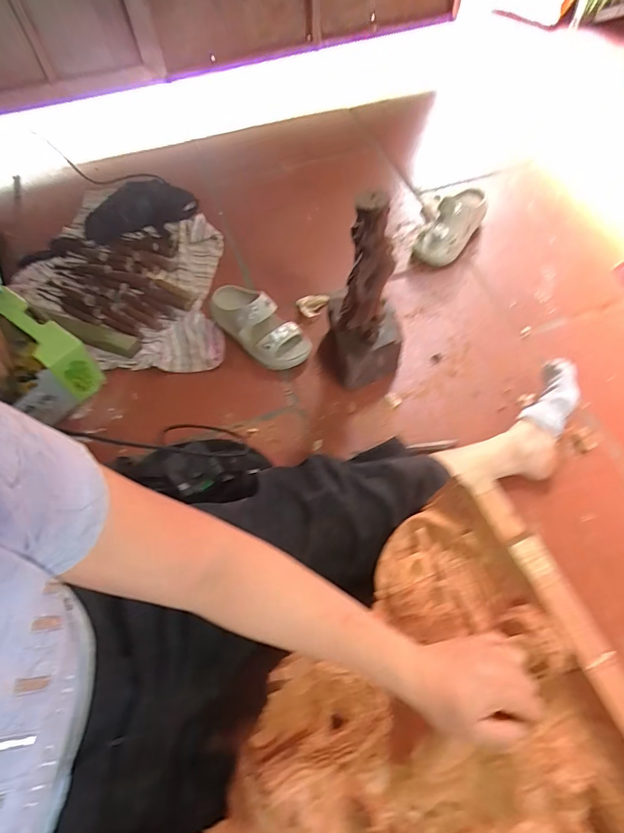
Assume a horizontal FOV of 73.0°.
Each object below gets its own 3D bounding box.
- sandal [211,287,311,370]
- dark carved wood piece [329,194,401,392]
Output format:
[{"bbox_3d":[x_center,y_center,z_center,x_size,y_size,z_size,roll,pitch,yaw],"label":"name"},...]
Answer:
[{"bbox_3d":[-0.111,-0.188,0.859,0.234,0.088,0.095,37,69,5],"label":"sandal"},{"bbox_3d":[0.098,-0.191,0.735,0.131,0.337,0.144,0,62,2],"label":"dark carved wood piece"}]

